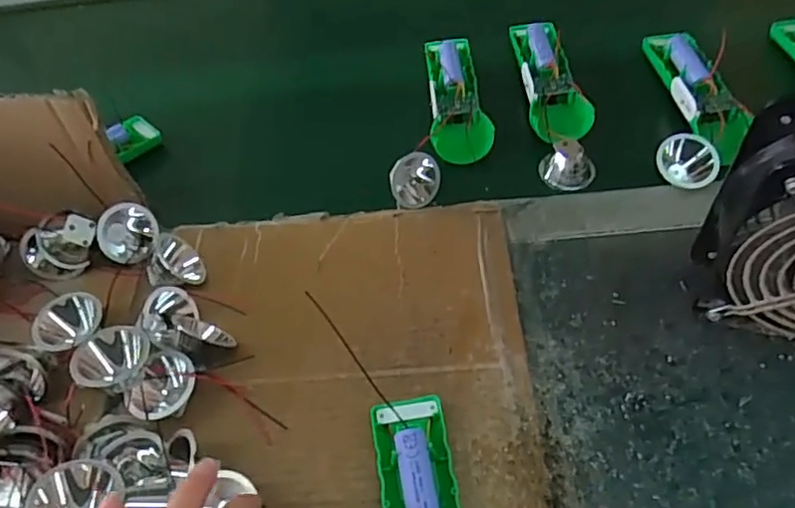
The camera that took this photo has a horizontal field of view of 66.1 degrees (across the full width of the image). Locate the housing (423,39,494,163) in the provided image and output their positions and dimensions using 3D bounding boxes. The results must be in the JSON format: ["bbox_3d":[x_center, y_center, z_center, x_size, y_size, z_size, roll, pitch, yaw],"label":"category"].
[{"bbox_3d":[0.053,-0.133,0.533,0.050,0.037,0.151,-4,54,4],"label":"housing"}]

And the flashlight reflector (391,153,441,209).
[{"bbox_3d":[0.016,-0.060,0.501,0.044,0.025,0.044,4,95,27],"label":"flashlight reflector"}]

